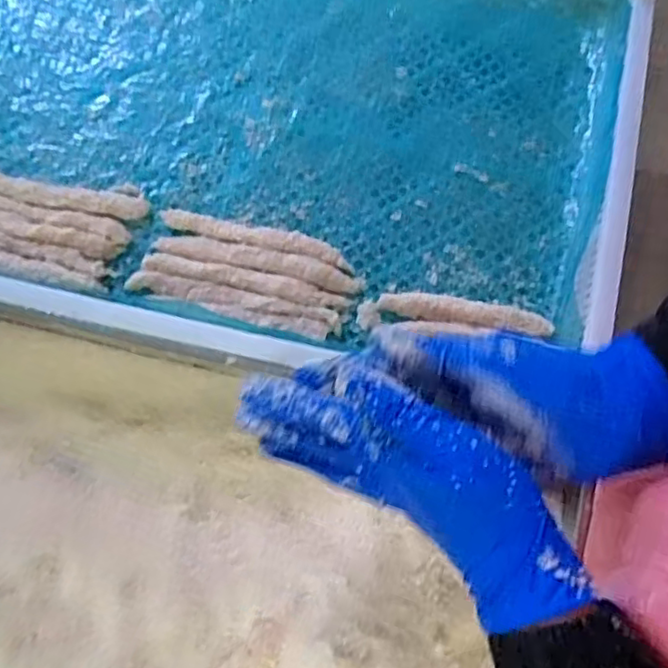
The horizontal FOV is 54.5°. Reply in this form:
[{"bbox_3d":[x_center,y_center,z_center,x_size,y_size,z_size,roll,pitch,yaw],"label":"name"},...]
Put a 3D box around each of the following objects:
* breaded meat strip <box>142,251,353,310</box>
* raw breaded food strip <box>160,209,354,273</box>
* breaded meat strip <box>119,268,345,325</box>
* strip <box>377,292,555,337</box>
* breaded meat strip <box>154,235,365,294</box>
[{"bbox_3d":[-0.066,-0.040,0.487,0.157,0.011,0.017,13,76,2],"label":"breaded meat strip"},{"bbox_3d":[-0.059,-0.075,0.497,0.148,0.011,0.020,14,76,2],"label":"raw breaded food strip"},{"bbox_3d":[-0.077,-0.026,0.484,0.159,0.012,0.016,12,76,2],"label":"breaded meat strip"},{"bbox_3d":[0.099,-0.018,0.487,0.128,0.013,0.021,8,76,1],"label":"strip"},{"bbox_3d":[-0.056,-0.055,0.493,0.157,0.011,0.019,13,76,2],"label":"breaded meat strip"}]

